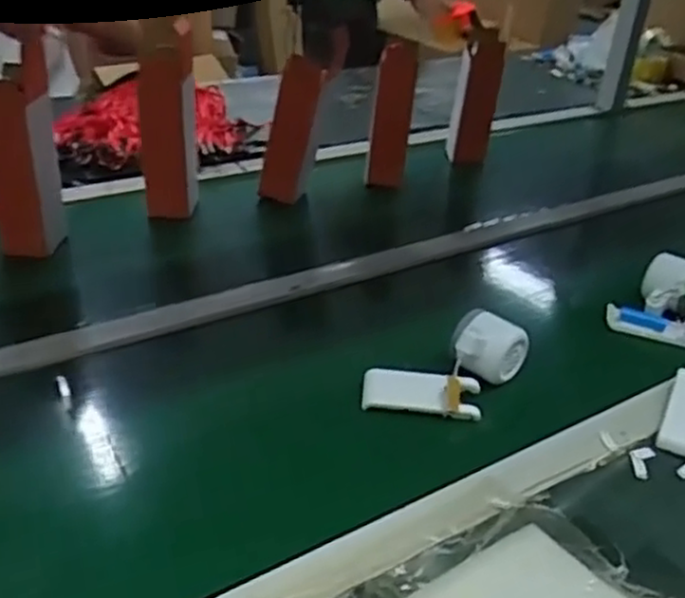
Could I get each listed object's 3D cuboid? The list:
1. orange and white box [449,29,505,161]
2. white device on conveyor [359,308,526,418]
[{"bbox_3d":[0.214,-0.307,1.181,0.065,0.213,0.056,10,32,7],"label":"orange and white box"},{"bbox_3d":[0.099,0.062,0.670,0.153,0.069,0.081,-9,34,-22],"label":"white device on conveyor"}]

